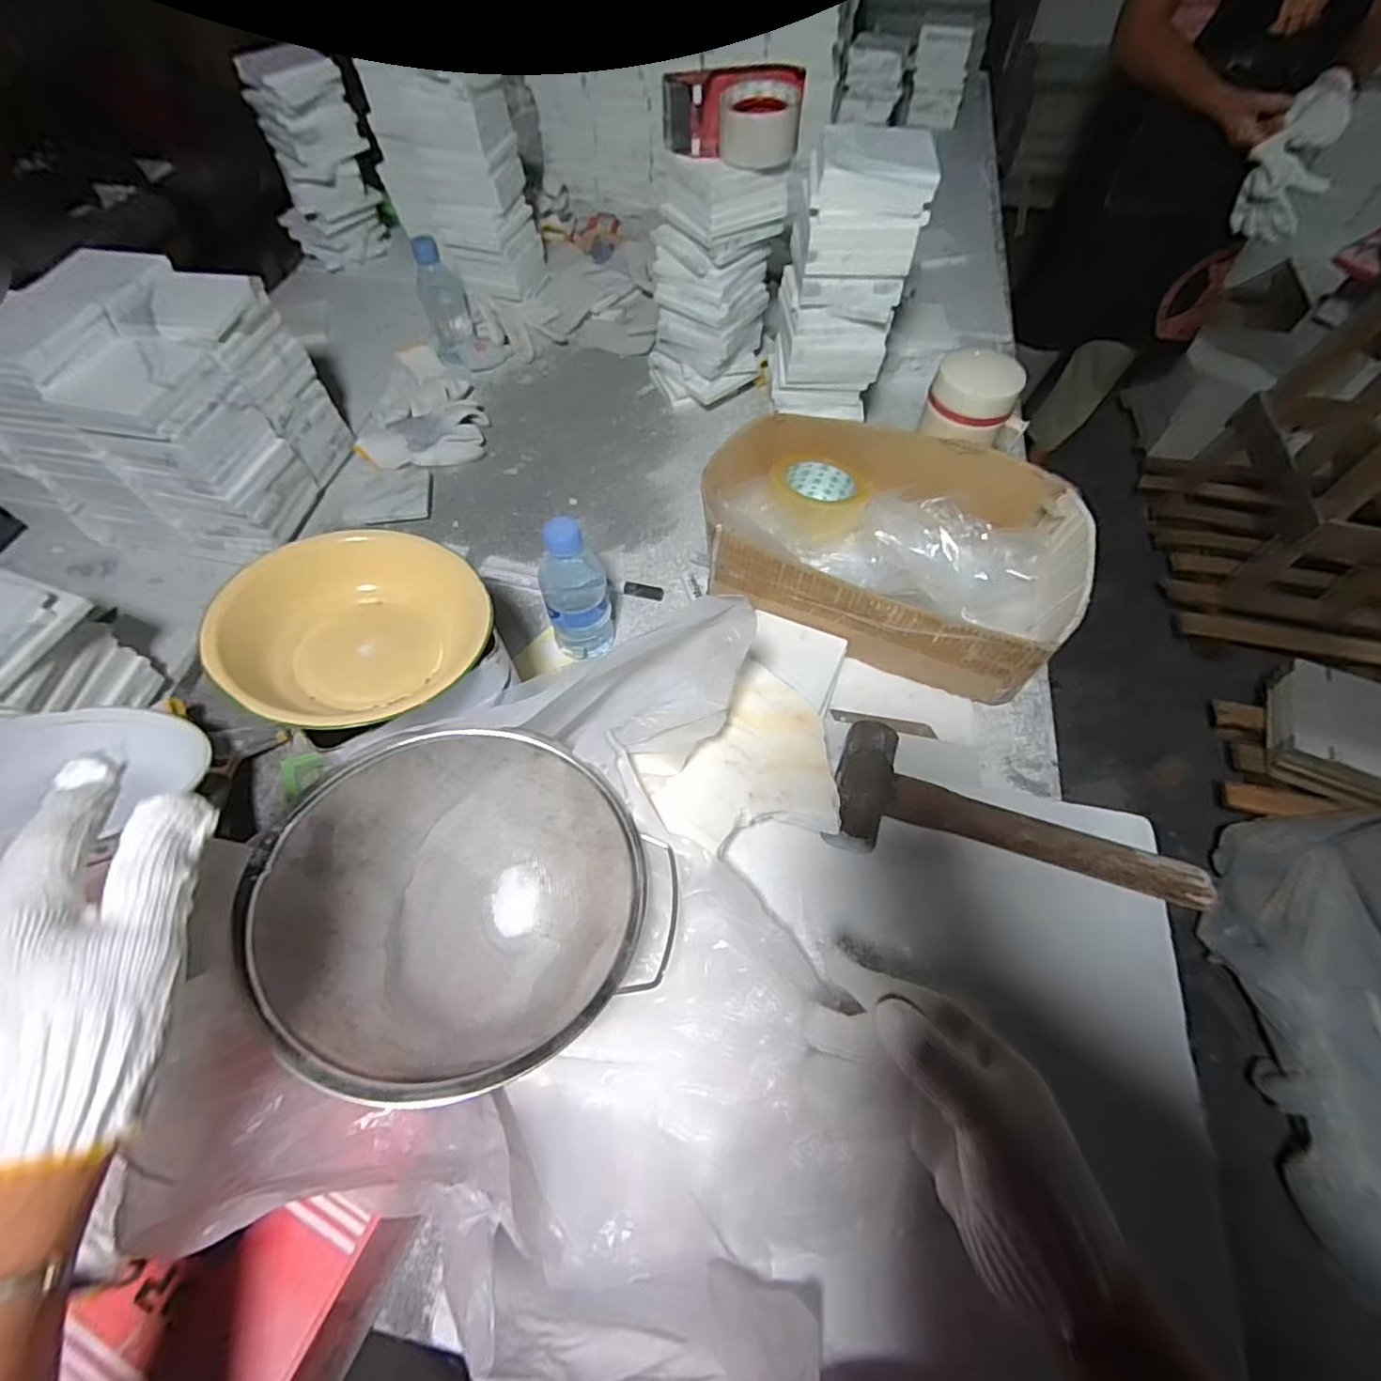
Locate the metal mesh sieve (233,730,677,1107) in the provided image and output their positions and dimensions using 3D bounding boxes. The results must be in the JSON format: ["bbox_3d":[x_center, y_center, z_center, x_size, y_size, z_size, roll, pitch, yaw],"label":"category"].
[{"bbox_3d":[-0.154,0.145,0.436,0.230,0.120,0.229,-25,62,-17],"label":"metal mesh sieve"}]

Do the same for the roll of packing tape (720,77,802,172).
[{"bbox_3d":[0.070,-0.583,0.635,0.081,0.051,0.082,5,58,1],"label":"roll of packing tape"}]

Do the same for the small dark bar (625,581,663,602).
[{"bbox_3d":[-0.052,-0.112,0.689,0.043,0.013,0.016,10,58,3],"label":"small dark bar"}]

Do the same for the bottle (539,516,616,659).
[{"bbox_3d":[-0.109,-0.089,0.600,0.061,0.173,0.056,-4,58,-5],"label":"bottle"}]

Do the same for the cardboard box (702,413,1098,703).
[{"bbox_3d":[0.196,-0.157,0.646,0.369,0.101,0.237,21,59,10],"label":"cardboard box"}]

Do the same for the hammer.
[{"bbox_3d":[0.257,0.102,0.488,0.283,0.033,0.098,12,58,5],"label":"hammer"}]

